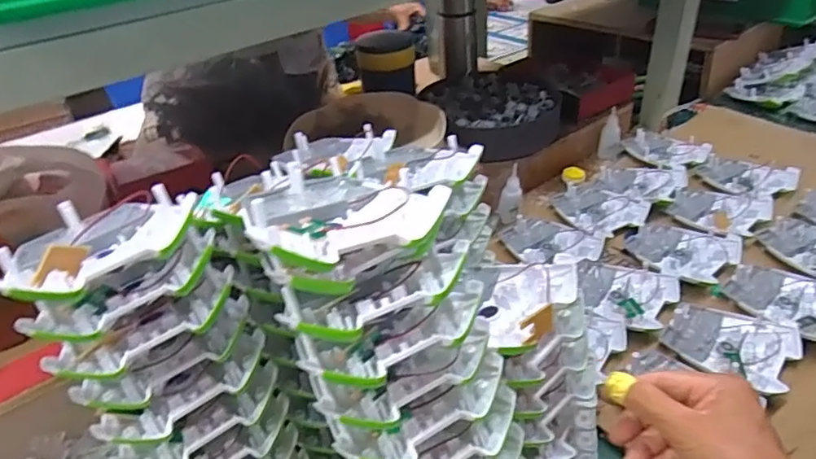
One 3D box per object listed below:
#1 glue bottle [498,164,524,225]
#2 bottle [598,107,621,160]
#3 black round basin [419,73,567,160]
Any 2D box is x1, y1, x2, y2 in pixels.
[{"bbox_3d":[0.136,-0.046,0.741,0.026,0.073,0.030,20,43,29],"label":"glue bottle"},{"bbox_3d":[0.315,-0.147,0.868,0.029,0.070,0.033,20,43,29],"label":"bottle"},{"bbox_3d":[0.127,-0.180,0.864,0.188,0.062,0.183,-3,36,2],"label":"black round basin"}]

